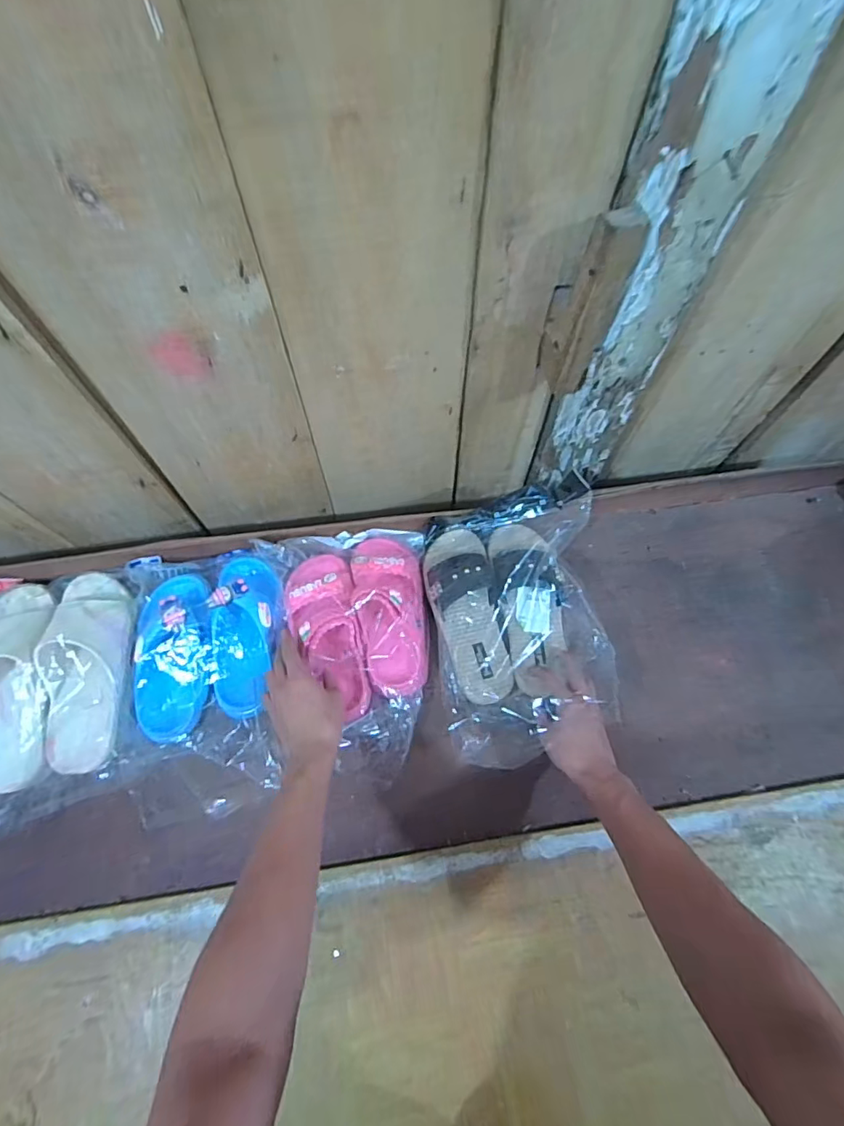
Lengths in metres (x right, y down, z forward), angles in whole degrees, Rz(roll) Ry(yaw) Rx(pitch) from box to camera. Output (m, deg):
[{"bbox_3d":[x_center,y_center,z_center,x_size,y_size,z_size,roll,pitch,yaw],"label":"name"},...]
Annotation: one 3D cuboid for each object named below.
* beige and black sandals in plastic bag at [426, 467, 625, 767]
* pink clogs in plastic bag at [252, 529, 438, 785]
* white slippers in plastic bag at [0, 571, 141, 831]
[{"bbox_3d":[0.129,0.067,0.667,0.223,0.072,0.336,-8,67,-5],"label":"beige and black sandals in plastic bag"},{"bbox_3d":[-0.066,0.097,0.653,0.186,0.083,0.308,-13,68,-7],"label":"pink clogs in plastic bag"},{"bbox_3d":[-0.451,0.143,0.616,0.189,0.084,0.291,-10,67,-6],"label":"white slippers in plastic bag"}]

